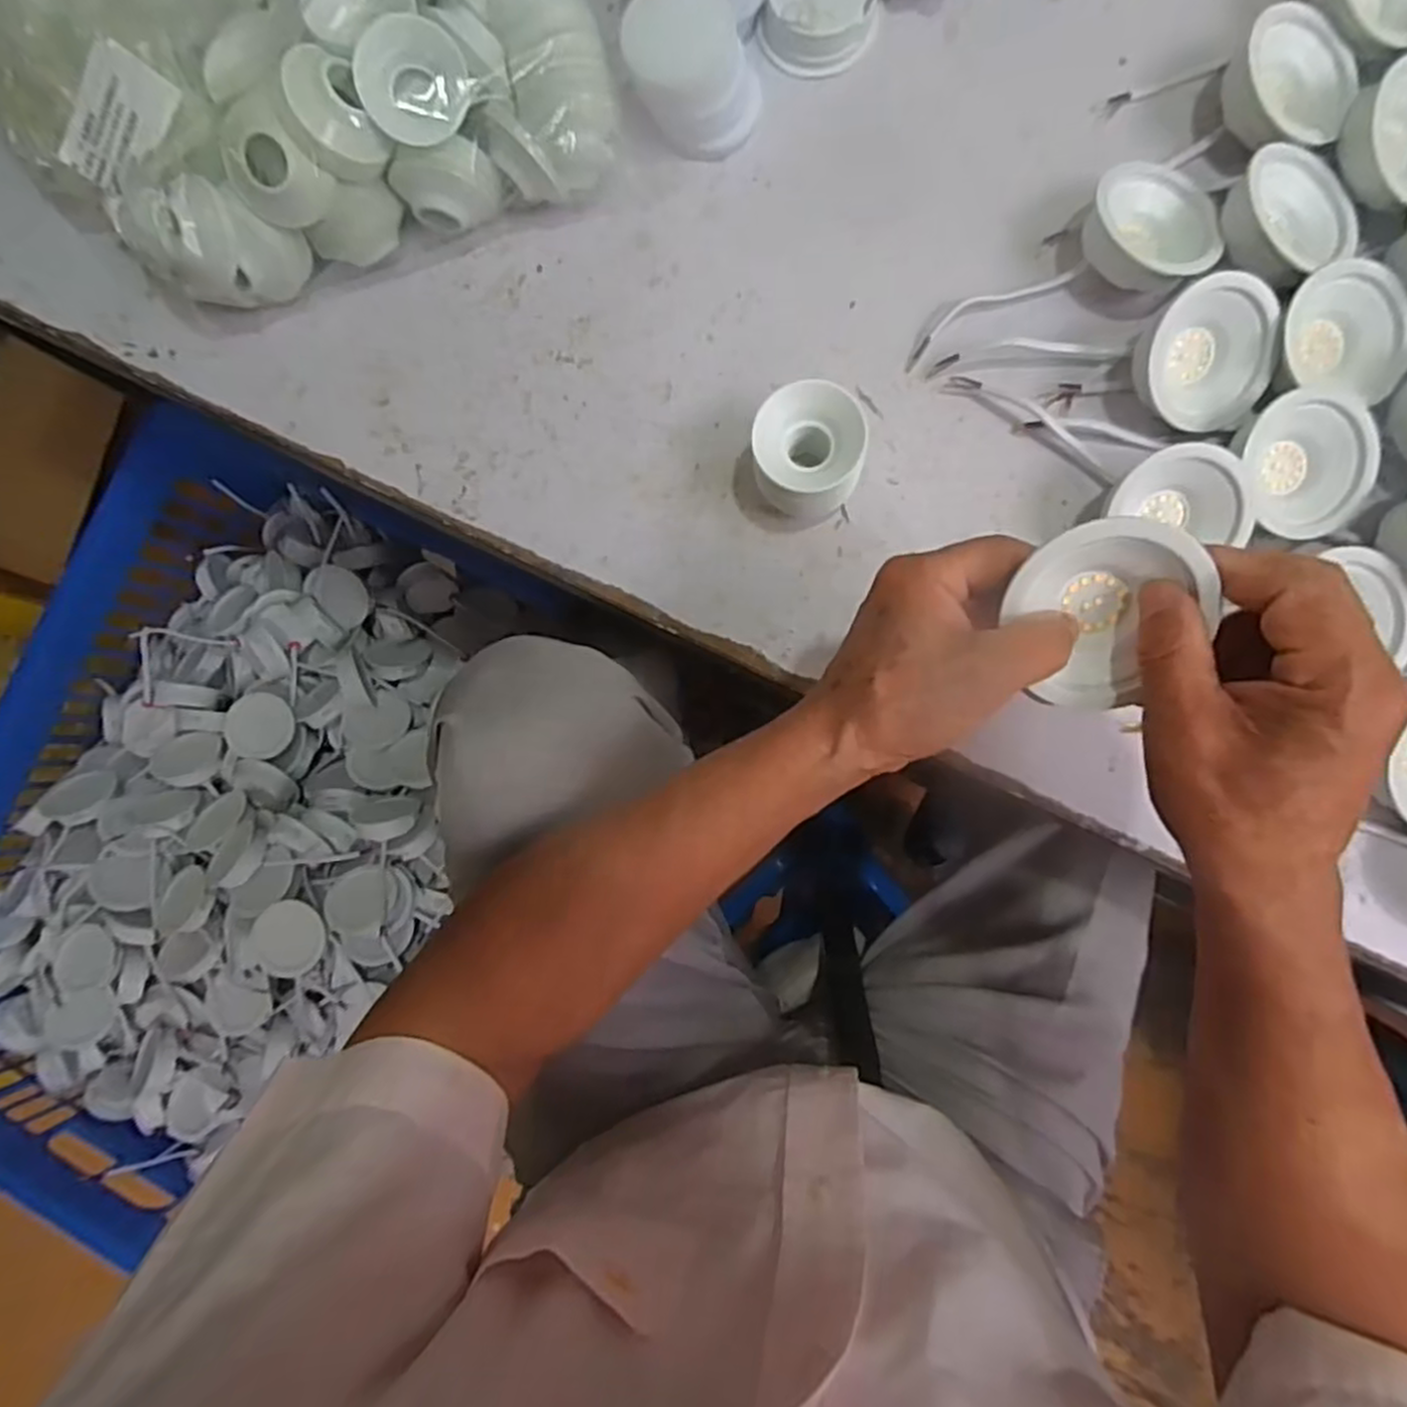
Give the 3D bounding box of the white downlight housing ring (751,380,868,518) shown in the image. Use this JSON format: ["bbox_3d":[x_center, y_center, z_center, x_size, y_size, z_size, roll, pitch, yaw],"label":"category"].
[{"bbox_3d":[0.056,-0.130,0.406,0.058,0.054,0.057,0,87,6],"label":"white downlight housing ring"}]

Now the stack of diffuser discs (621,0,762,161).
[{"bbox_3d":[-0.006,-0.352,0.426,0.068,0.056,0.056,-9,86,5],"label":"stack of diffuser discs"}]

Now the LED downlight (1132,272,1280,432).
[{"bbox_3d":[0.258,-0.179,0.392,0.069,0.021,0.069,-3,109,-9],"label":"LED downlight"}]

